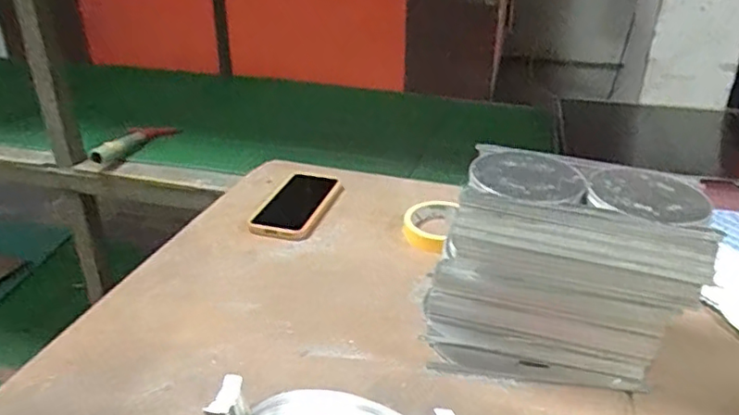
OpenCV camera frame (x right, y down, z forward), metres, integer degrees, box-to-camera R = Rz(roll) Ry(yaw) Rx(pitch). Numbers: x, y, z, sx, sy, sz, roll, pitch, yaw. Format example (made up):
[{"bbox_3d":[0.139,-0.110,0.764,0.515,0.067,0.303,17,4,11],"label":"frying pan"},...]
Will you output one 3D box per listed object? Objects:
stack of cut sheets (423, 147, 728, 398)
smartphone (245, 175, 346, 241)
[{"bbox_3d":[0.168,0.054,0.545,0.216,0.174,0.116,6,28,14],"label":"stack of cut sheets"},{"bbox_3d":[-0.095,-0.003,0.813,0.087,0.017,0.164,6,28,14],"label":"smartphone"}]

